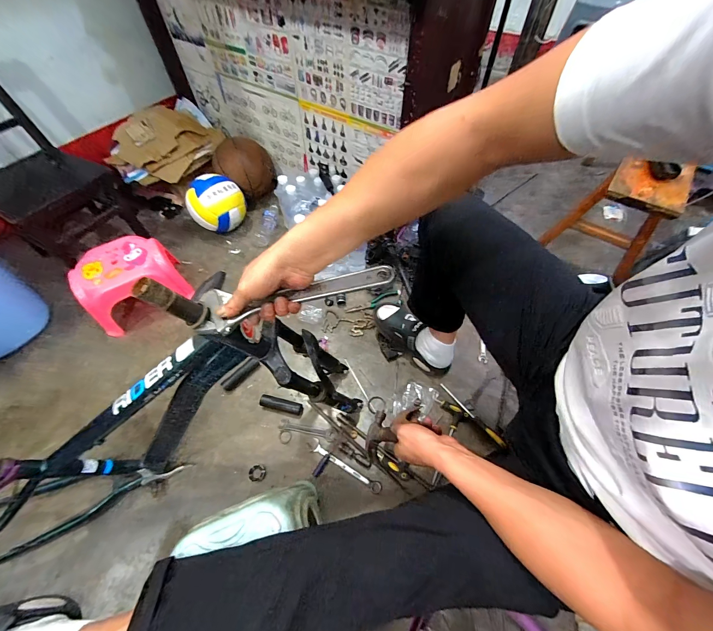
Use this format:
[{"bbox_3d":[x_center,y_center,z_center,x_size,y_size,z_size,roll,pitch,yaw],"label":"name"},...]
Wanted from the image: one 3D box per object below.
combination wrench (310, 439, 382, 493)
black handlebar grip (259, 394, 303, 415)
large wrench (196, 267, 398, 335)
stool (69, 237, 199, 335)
[{"bbox_3d":[-0.029,0.378,0.771,0.202,0.011,0.031,26,61,16],"label":"combination wrench"},{"bbox_3d":[-0.207,0.249,0.848,0.123,0.029,0.031,13,59,8],"label":"black handlebar grip"},{"bbox_3d":[-0.086,-0.030,0.415,0.271,0.013,0.065,-11,58,7],"label":"large wrench"},{"bbox_3d":[-0.729,-0.113,1.002,0.285,0.171,0.222,-31,62,-19],"label":"stool"}]

